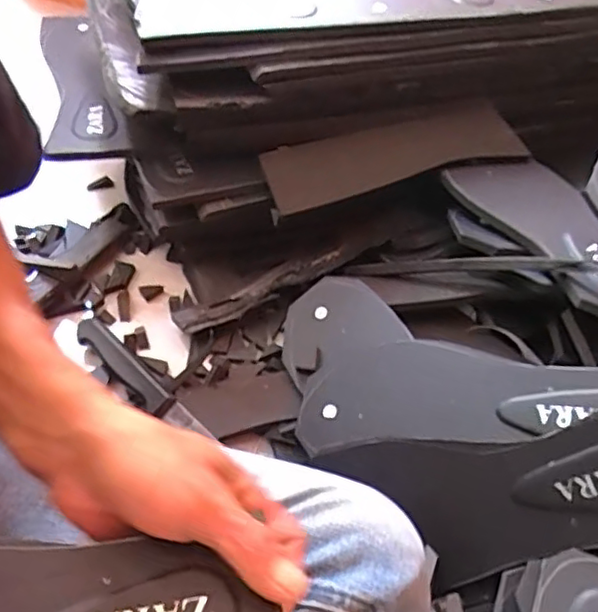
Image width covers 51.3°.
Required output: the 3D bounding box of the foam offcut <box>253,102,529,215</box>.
[{"bbox_3d":[0.088,-0.141,0.590,0.236,0.061,0.014,-14,20,1],"label":"foam offcut"}]

